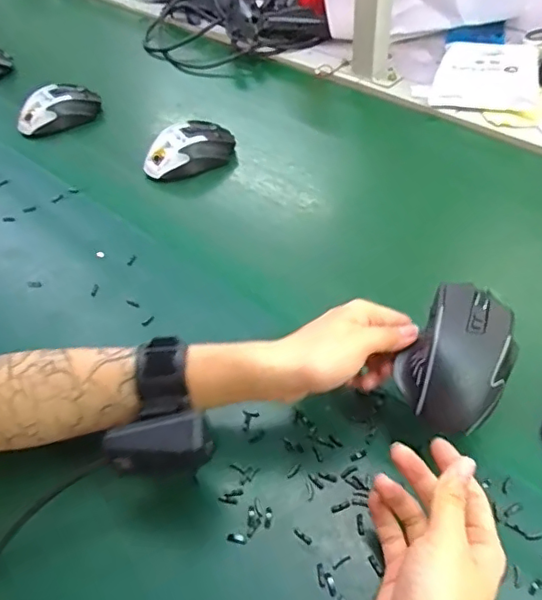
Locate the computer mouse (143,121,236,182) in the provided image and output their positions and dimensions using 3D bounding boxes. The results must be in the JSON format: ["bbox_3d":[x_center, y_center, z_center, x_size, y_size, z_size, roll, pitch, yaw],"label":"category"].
[{"bbox_3d":[-0.100,-0.186,0.687,0.112,0.035,0.060,-15,48,-9],"label":"computer mouse"}]

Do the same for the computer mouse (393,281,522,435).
[{"bbox_3d":[0.135,0.042,0.396,0.074,0.041,0.100,26,84,4],"label":"computer mouse"}]

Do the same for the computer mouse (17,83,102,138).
[{"bbox_3d":[-0.295,-0.267,0.777,0.115,0.038,0.064,-13,48,-7],"label":"computer mouse"}]

